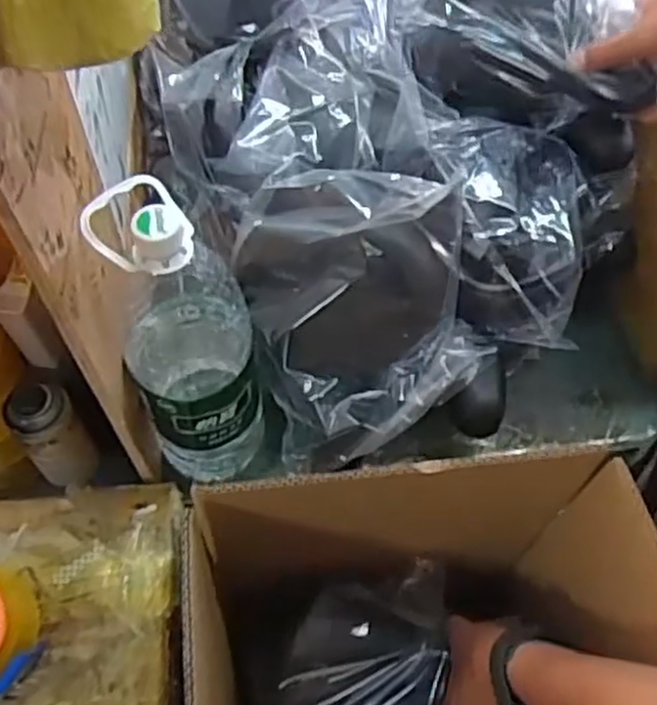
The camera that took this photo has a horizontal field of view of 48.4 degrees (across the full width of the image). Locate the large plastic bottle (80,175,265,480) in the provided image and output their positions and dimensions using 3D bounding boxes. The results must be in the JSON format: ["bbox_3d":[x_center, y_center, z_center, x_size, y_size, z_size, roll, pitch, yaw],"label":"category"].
[{"bbox_3d":[-0.106,-0.014,0.607,0.122,0.309,0.138,-13,60,-10],"label":"large plastic bottle"}]

